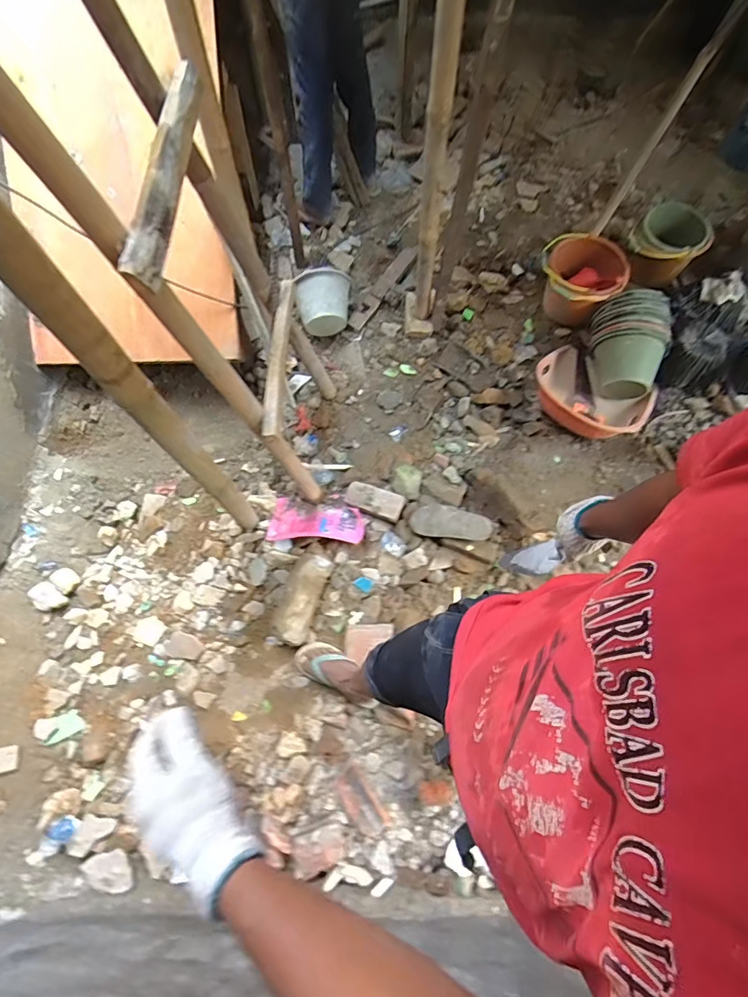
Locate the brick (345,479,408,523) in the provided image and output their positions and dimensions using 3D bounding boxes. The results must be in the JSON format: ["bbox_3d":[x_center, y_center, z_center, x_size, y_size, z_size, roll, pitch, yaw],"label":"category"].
[{"bbox_3d":[0.002,0.003,1.676,0.216,0.043,0.110,23,70,8],"label":"brick"}]

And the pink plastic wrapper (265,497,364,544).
[{"bbox_3d":[-0.198,0.078,1.630,0.334,0.062,0.172,5,69,1],"label":"pink plastic wrapper"}]

